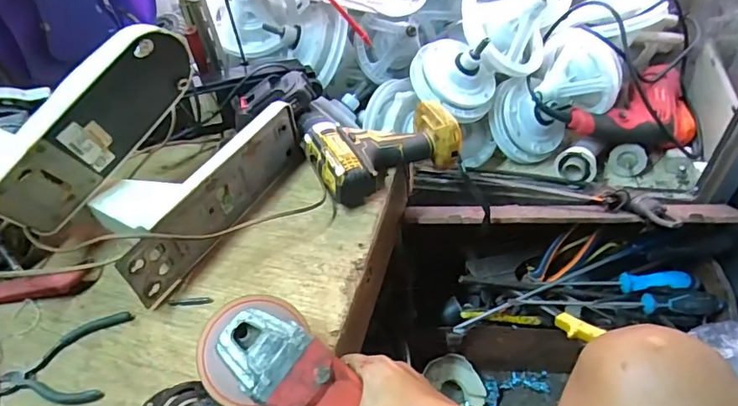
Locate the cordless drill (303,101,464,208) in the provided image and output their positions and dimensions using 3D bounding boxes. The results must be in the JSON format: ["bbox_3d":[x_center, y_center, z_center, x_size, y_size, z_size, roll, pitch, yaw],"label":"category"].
[{"bbox_3d":[0.019,-0.072,0.672,0.186,0.061,0.113,-24,49,-15],"label":"cordless drill"}]

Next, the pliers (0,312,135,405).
[{"bbox_3d":[-0.314,0.159,0.530,0.109,0.008,0.096,-1,47,6],"label":"pliers"}]

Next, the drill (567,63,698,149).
[{"bbox_3d":[0.436,-0.135,0.808,0.219,0.077,0.130,-26,49,-16],"label":"drill"}]

